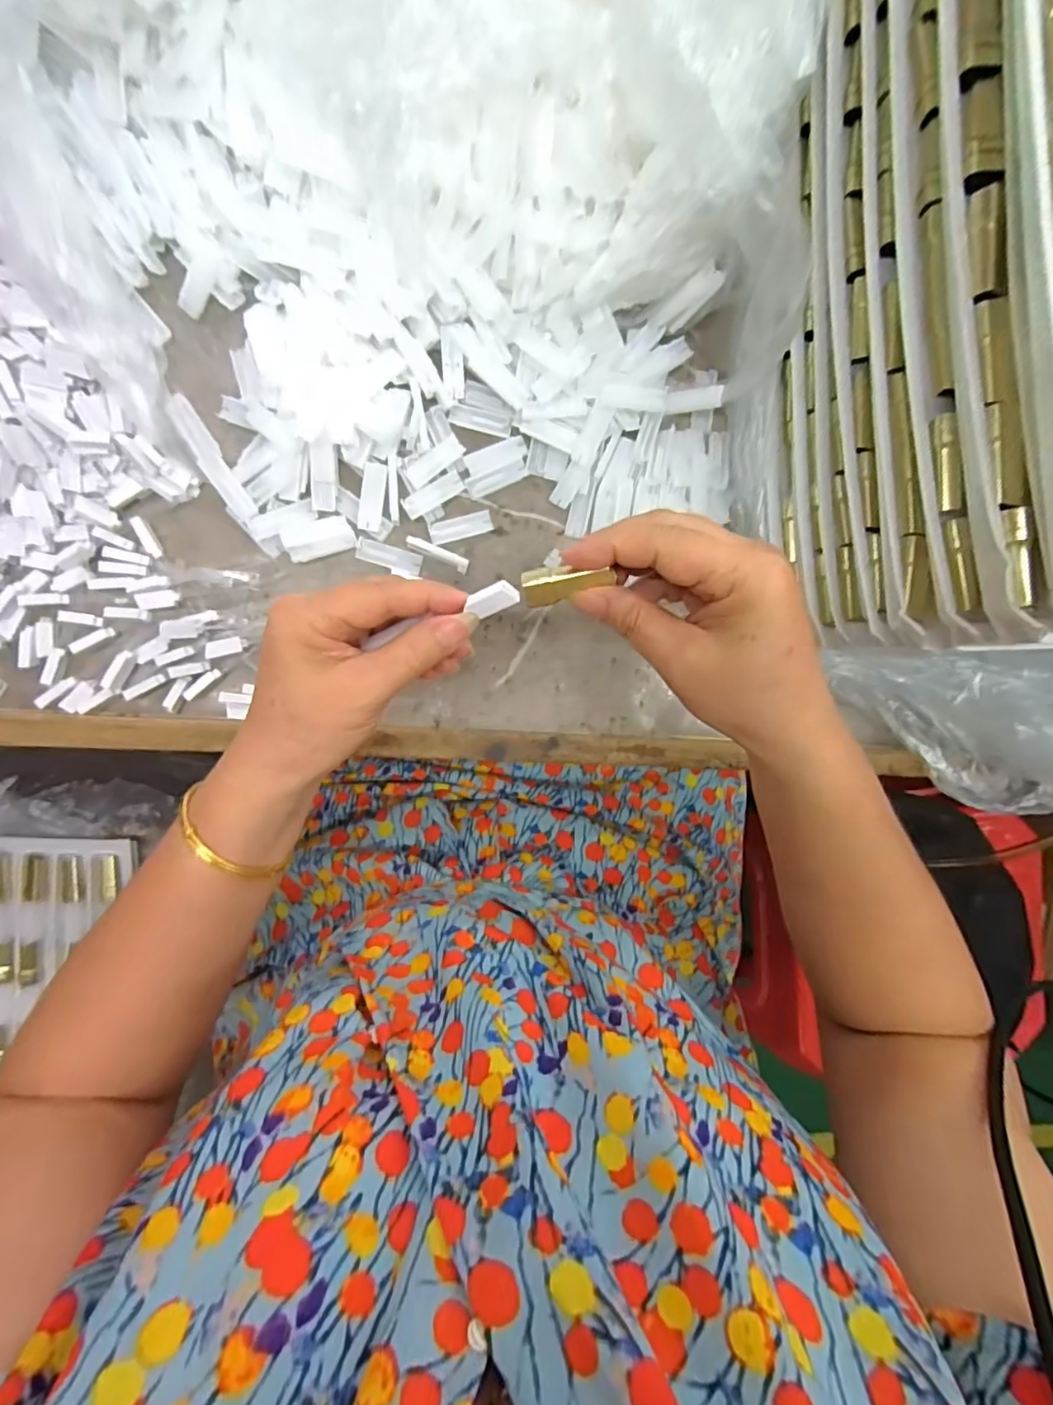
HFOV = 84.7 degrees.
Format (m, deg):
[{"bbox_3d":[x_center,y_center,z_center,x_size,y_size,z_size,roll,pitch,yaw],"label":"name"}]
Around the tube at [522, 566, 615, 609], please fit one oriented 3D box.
[{"bbox_3d":[0.018,-0.051,0.248,0.039,0.012,0.014,-8,93,8],"label":"tube"}]

